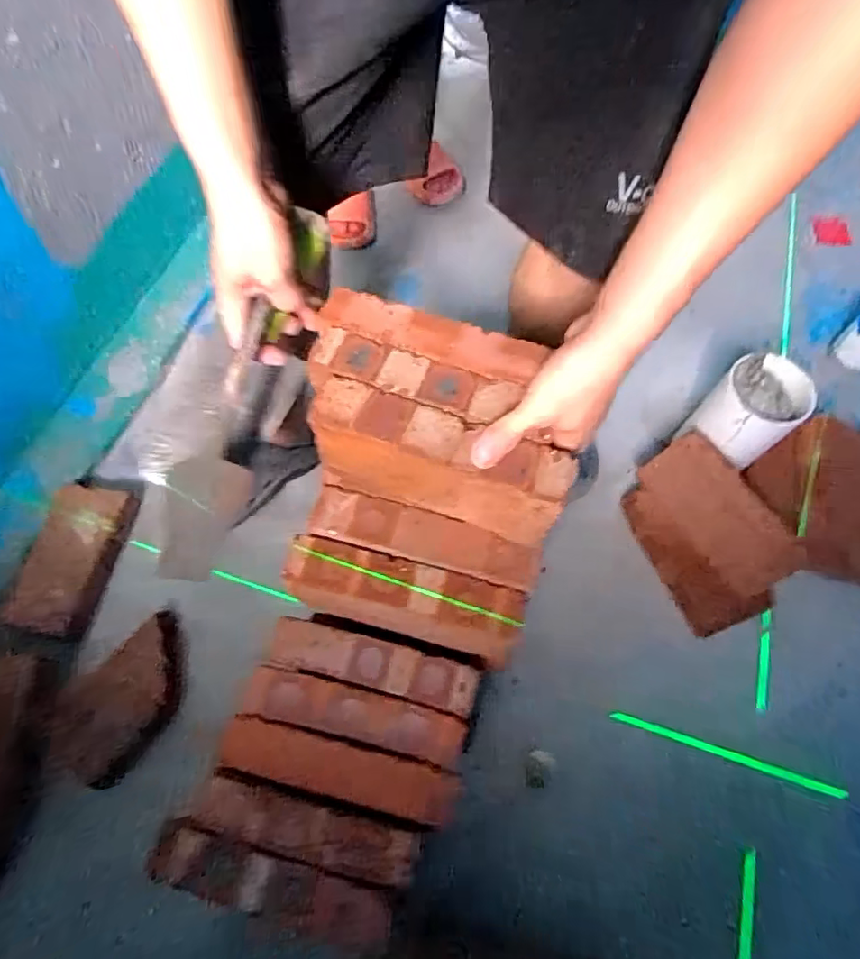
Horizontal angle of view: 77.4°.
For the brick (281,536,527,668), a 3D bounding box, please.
[{"bbox_3d":[-0.023,0.112,0.489,0.204,0.088,0.056,11,65,7],"label":"brick"}]

